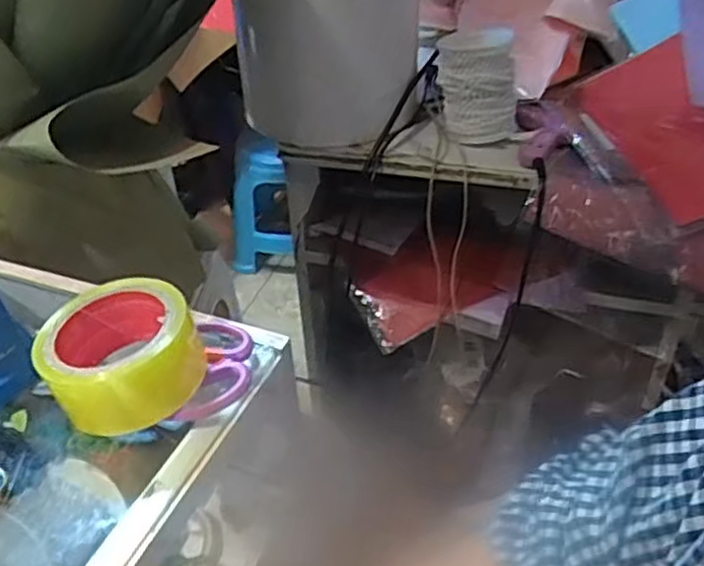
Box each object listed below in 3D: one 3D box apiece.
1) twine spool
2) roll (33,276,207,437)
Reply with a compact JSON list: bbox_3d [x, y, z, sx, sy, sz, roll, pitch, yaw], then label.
[{"bbox_3d":[0.153,-0.241,0.850,0.100,0.116,0.077,2,38,6],"label":"twine spool"},{"bbox_3d":[-0.157,0.048,0.482,0.099,0.057,0.086,-16,39,-17],"label":"roll"}]

